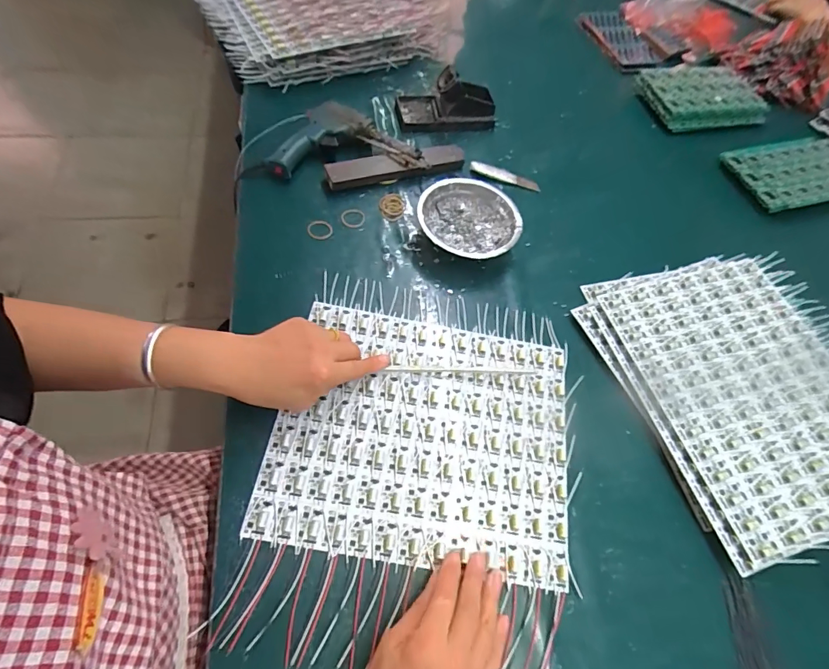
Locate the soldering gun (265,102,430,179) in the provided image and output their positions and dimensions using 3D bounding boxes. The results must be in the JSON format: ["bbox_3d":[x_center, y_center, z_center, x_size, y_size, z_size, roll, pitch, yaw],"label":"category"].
[{"bbox_3d":[-0.097,-0.274,0.603,0.213,0.041,0.116,-5,64,-9],"label":"soldering gun"}]

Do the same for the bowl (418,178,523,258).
[{"bbox_3d":[0.070,-0.149,0.548,0.125,0.037,0.115,3,63,-5],"label":"bowl"}]

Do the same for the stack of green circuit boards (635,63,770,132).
[{"bbox_3d":[0.506,-0.425,0.755,0.212,0.023,0.156,-13,66,-12],"label":"stack of green circuit boards"}]

